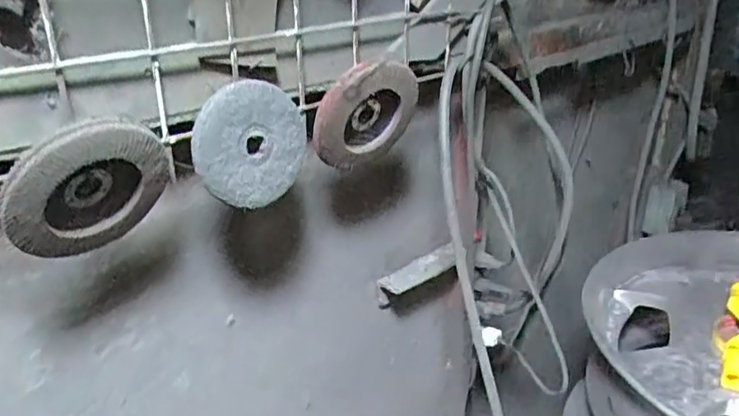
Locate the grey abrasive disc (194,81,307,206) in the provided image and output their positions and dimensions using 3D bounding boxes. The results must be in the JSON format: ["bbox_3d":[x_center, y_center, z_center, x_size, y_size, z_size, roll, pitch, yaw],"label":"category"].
[{"bbox_3d":[-0.082,-0.045,0.432,0.082,0.086,0.012,18,0,-42],"label":"grey abrasive disc"}]

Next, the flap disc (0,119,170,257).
[{"bbox_3d":[-0.164,-0.012,0.354,0.093,0.085,0.014,-45,65,-5],"label":"flap disc"}]

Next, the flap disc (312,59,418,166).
[{"bbox_3d":[0.001,-0.079,0.501,0.098,0.094,0.018,-19,51,-35],"label":"flap disc"}]

